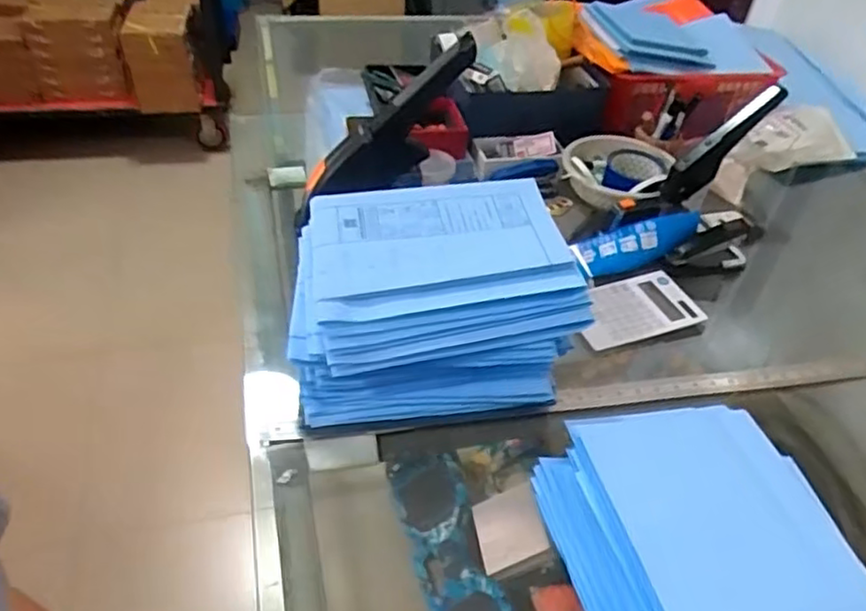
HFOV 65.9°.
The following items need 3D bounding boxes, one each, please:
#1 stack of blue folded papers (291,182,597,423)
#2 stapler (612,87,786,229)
[{"bbox_3d":[-0.008,-0.012,0.818,0.309,0.161,0.252,-4,43,-10],"label":"stack of blue folded papers"},{"bbox_3d":[0.431,-0.238,0.997,0.065,0.211,0.035,26,26,-40],"label":"stapler"}]

